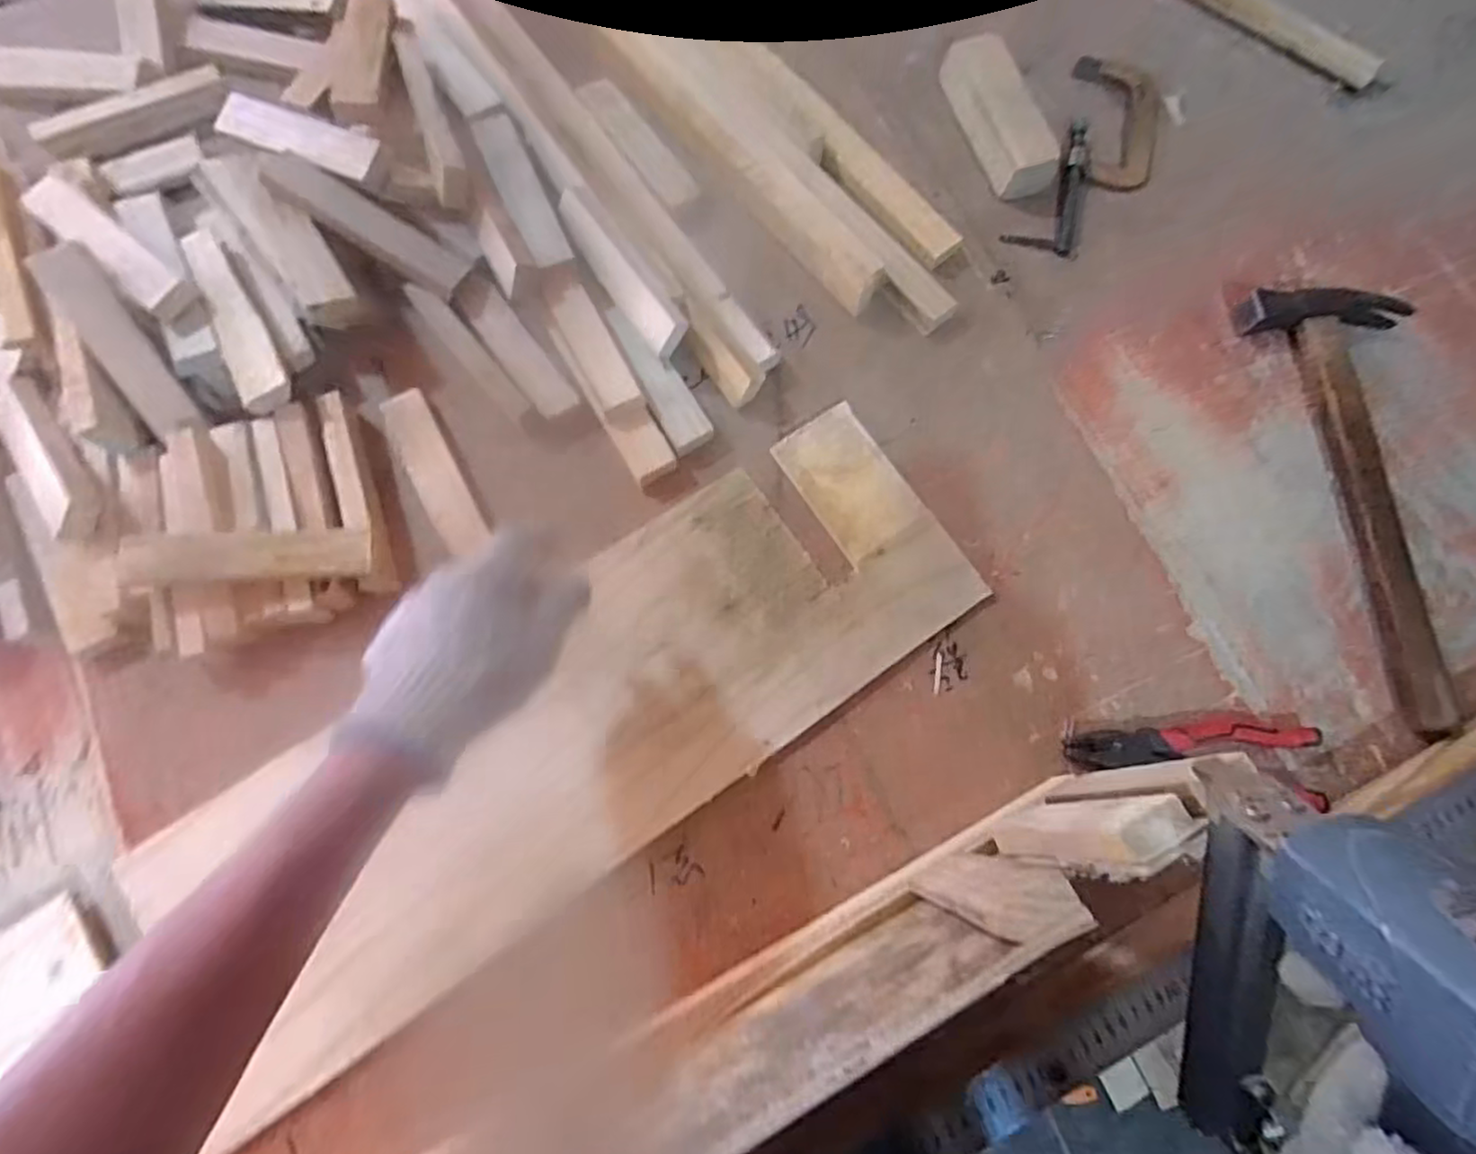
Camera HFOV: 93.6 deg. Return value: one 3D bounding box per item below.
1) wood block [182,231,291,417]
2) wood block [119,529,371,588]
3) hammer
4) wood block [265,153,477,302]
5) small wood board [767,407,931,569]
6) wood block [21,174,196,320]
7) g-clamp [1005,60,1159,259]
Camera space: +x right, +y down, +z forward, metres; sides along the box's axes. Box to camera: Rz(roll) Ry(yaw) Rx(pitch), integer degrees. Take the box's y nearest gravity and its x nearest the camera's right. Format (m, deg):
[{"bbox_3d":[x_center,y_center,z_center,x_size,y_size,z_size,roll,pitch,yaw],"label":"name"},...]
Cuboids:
[{"bbox_3d":[-0.389,-0.203,0.531,0.036,0.023,0.166,-28,79,-9],"label":"wood block"},{"bbox_3d":[-0.345,-0.013,0.483,0.166,0.025,0.040,-6,76,-4],"label":"wood block"},{"bbox_3d":[0.561,-0.077,0.579,0.148,0.034,0.393,-10,77,-5],"label":"hammer"},{"bbox_3d":[-0.297,-0.283,0.555,0.164,0.013,0.035,29,73,-14],"label":"wood block"},{"bbox_3d":[0.092,-0.079,0.572,0.080,0.011,0.121,-31,79,-10],"label":"small wood board"},{"bbox_3d":[-0.475,-0.250,0.519,0.153,0.020,0.035,38,77,7],"label":"wood block"},{"bbox_3d":[0.344,-0.401,0.663,0.102,0.027,0.237,23,76,3],"label":"g-clamp"}]

